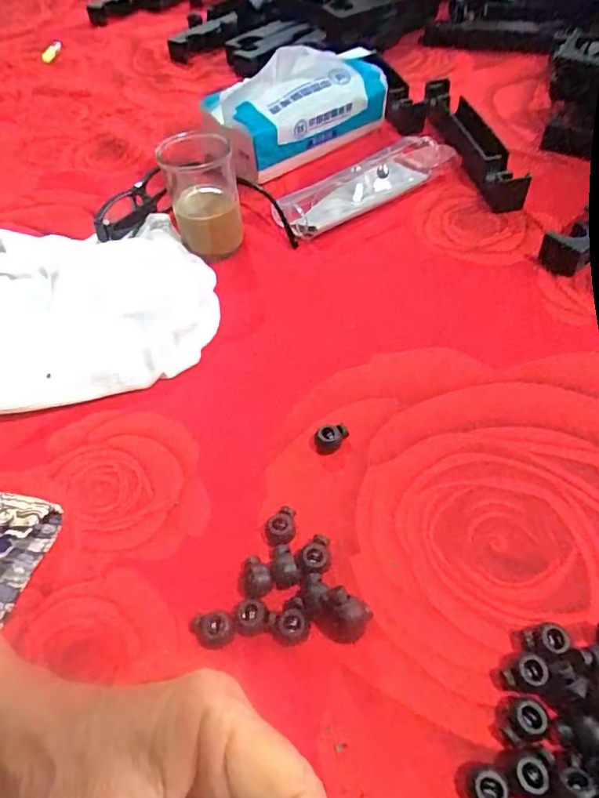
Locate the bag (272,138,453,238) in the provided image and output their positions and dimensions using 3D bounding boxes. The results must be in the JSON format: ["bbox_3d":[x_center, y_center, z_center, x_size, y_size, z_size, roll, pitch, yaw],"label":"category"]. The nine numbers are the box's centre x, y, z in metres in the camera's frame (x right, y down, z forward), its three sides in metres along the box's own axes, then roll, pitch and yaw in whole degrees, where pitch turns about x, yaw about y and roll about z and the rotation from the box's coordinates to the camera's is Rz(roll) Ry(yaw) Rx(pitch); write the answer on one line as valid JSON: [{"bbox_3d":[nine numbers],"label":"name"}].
[{"bbox_3d":[0.057,-0.186,0.442,0.162,0.025,0.050,-30,56,-17],"label":"bag"}]

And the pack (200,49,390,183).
[{"bbox_3d":[-0.005,-0.272,0.478,0.170,0.075,0.079,-30,56,-17],"label":"pack"}]

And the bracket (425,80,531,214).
[{"bbox_3d":[0.155,-0.234,0.465,0.035,0.033,0.180,-10,52,-2],"label":"bracket"}]

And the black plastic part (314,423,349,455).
[{"bbox_3d":[0.019,0.022,0.294,0.020,0.013,0.012,-18,53,-8],"label":"black plastic part"}]

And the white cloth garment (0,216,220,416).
[{"bbox_3d":[-0.184,-0.065,0.361,0.246,0.038,0.172,-8,52,0],"label":"white cloth garment"}]

